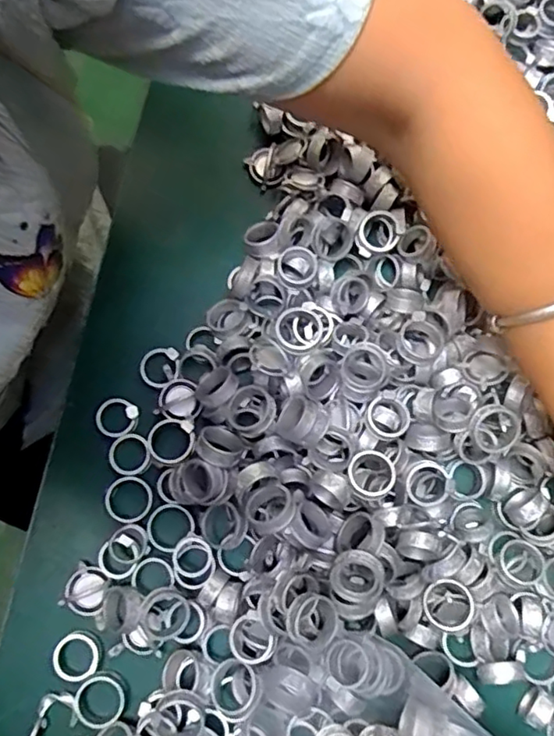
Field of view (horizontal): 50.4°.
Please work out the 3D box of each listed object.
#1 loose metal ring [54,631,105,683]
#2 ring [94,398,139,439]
[{"bbox_3d":[-0.112,0.162,0.330,0.027,0.005,0.025,0,79,0],"label":"loose metal ring"},{"bbox_3d":[-0.097,0.030,0.357,0.026,0.007,0.023,28,81,5],"label":"ring"}]

